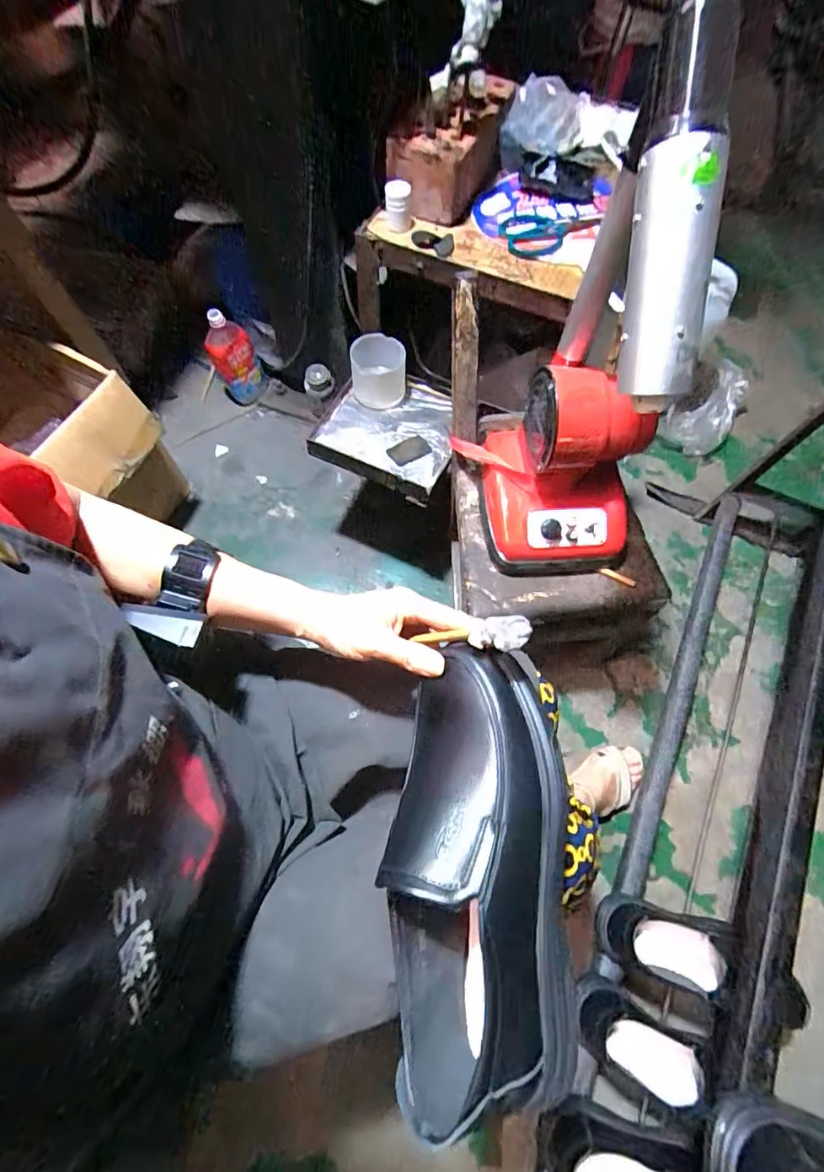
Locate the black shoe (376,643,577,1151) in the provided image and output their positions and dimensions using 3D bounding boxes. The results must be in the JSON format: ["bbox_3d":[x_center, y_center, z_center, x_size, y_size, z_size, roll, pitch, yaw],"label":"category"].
[{"bbox_3d":[0.046,0.175,0.330,0.115,0.077,0.259,4,71,1],"label":"black shoe"}]

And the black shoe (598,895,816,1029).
[{"bbox_3d":[0.388,0.499,0.665,0.257,0.109,0.084,15,68,5],"label":"black shoe"}]

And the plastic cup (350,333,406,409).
[{"bbox_3d":[-0.055,-0.353,0.813,0.089,0.069,0.085,-3,67,-2],"label":"plastic cup"}]

